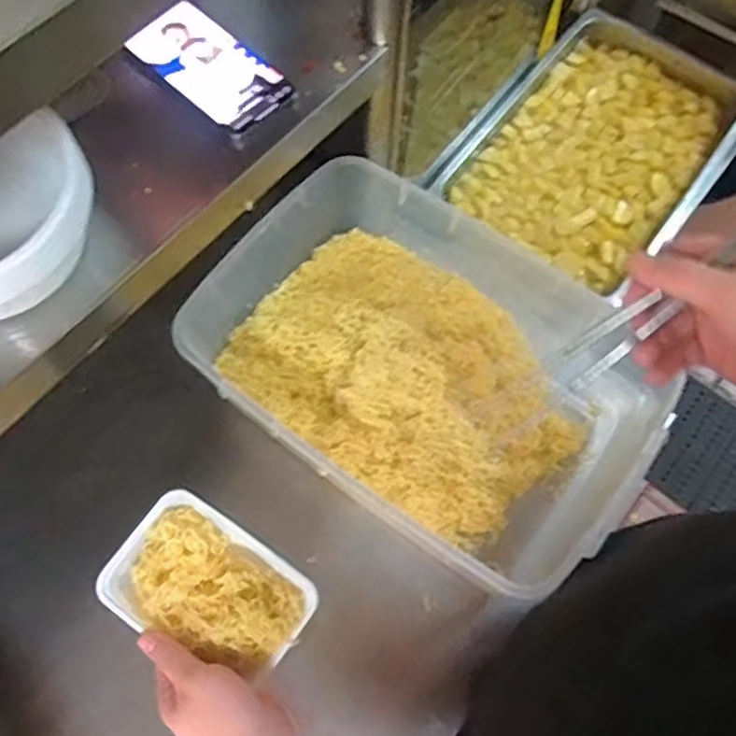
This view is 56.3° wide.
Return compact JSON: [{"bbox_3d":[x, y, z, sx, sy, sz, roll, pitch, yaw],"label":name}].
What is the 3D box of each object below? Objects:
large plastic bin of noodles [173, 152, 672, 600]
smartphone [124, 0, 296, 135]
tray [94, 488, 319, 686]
[{"bbox_3d":[0.056,0.009,0.725,0.453,0.143,0.301,32,70,12],"label":"large plastic bin of noodles"},{"bbox_3d":[-0.135,-0.257,0.583,0.139,0.012,0.077,40,72,15],"label":"smartphone"},{"bbox_3d":[-0.138,0.189,0.589,0.166,0.028,0.113,33,70,12],"label":"tray"}]

